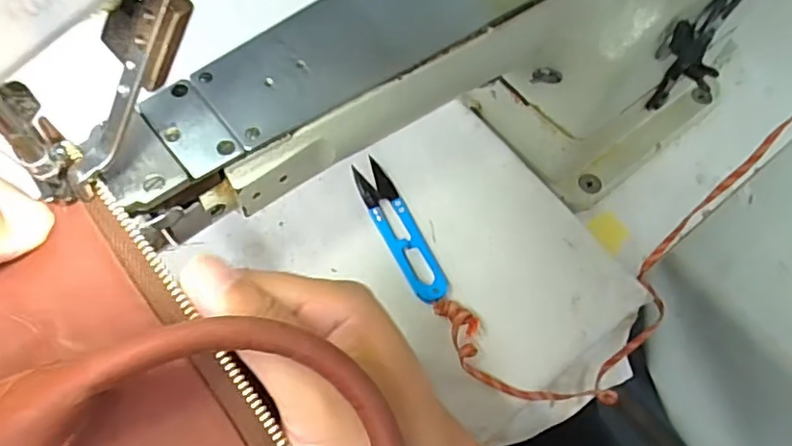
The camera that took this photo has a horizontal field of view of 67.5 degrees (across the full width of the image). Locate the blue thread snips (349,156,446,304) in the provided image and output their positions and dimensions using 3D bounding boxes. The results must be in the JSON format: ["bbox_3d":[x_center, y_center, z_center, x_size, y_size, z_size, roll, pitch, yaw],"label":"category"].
[{"bbox_3d":[0.002,0.002,0.351,0.022,0.010,0.101,-23,65,-13],"label":"blue thread snips"}]

